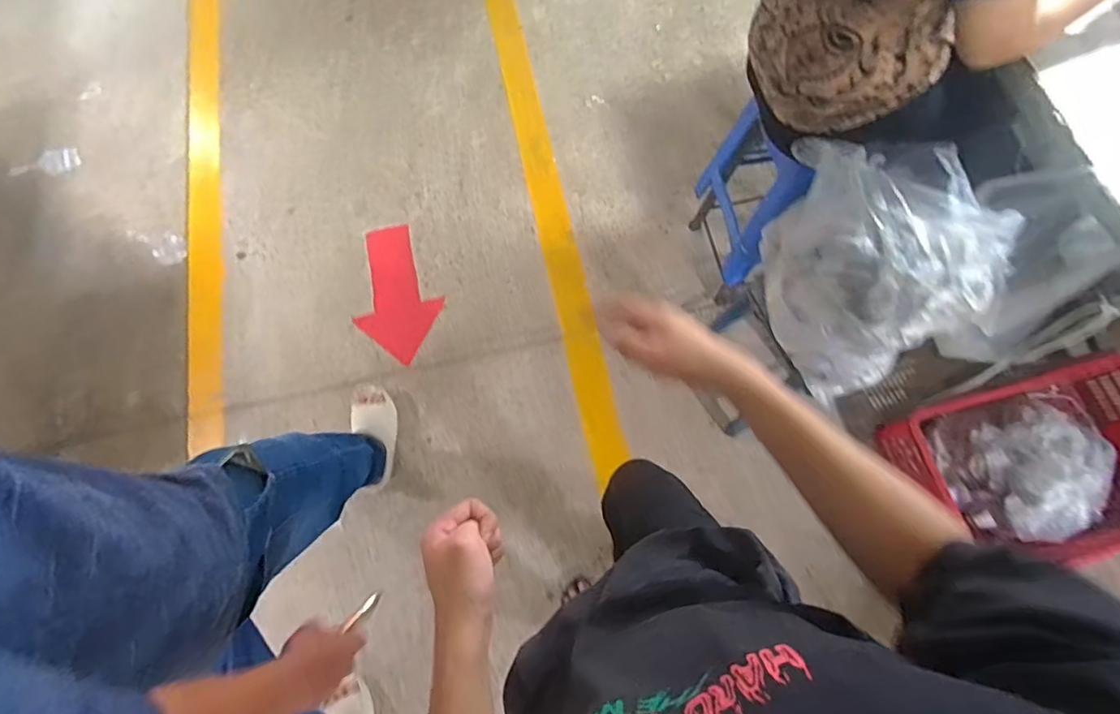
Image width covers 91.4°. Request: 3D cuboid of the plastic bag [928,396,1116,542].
[{"bbox_3d":[1.207,0.281,1.377,0.351,0.158,0.328,-3,71,0],"label":"plastic bag"}]

